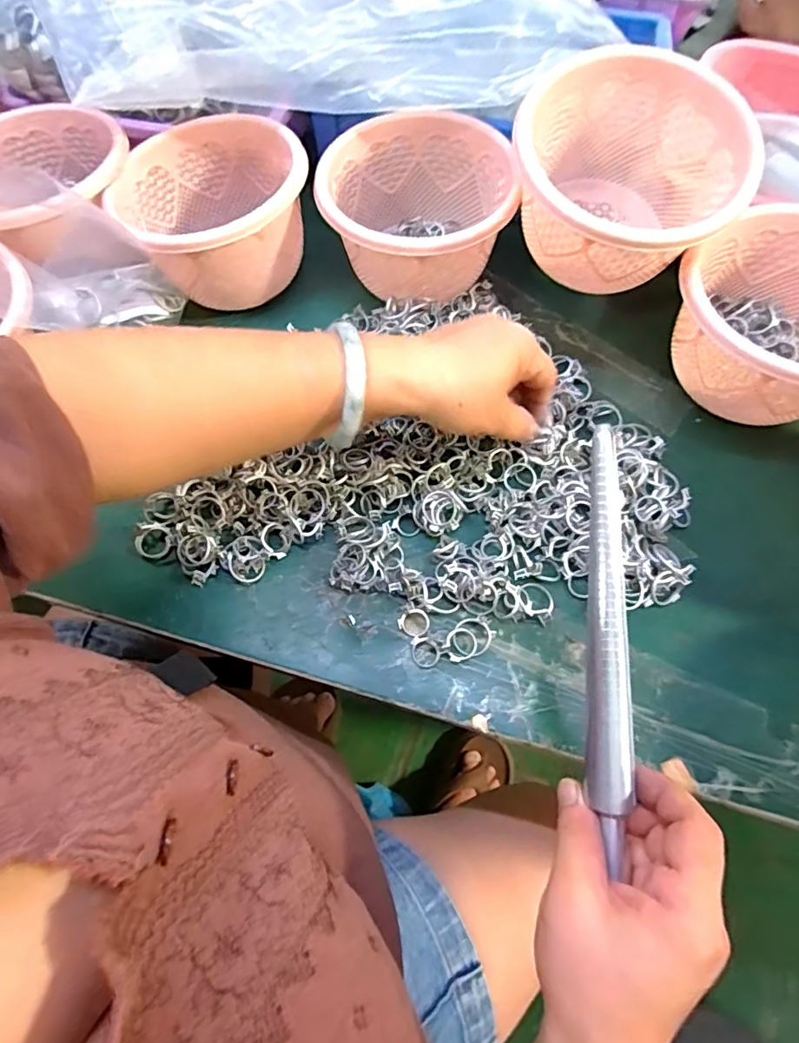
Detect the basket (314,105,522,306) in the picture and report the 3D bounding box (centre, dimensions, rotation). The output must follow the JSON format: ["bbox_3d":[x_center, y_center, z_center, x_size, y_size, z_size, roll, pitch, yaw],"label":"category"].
[{"bbox_3d":[0.013,-0.239,0.418,0.140,0.075,0.138,0,65,0],"label":"basket"}]

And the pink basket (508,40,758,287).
[{"bbox_3d":[0.152,-0.223,0.360,0.135,0.087,0.142,2,65,1],"label":"pink basket"}]

